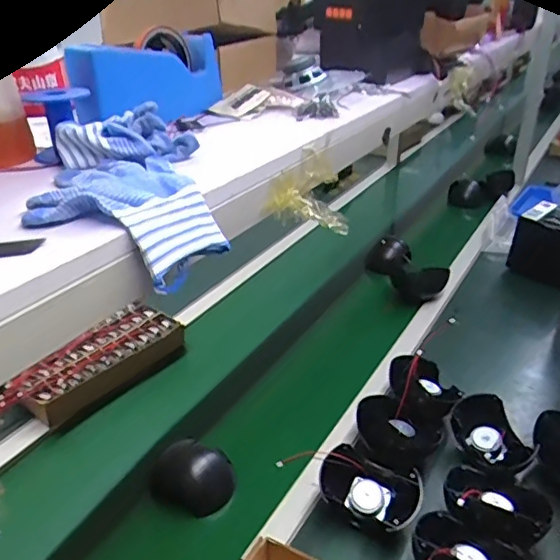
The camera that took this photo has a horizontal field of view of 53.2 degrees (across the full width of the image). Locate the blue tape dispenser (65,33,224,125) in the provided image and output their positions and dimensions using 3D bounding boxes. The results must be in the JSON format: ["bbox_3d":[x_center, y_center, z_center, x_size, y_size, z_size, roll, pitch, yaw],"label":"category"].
[{"bbox_3d":[-0.154,-0.241,0.678,0.076,0.085,0.204,15,33,25],"label":"blue tape dispenser"}]

